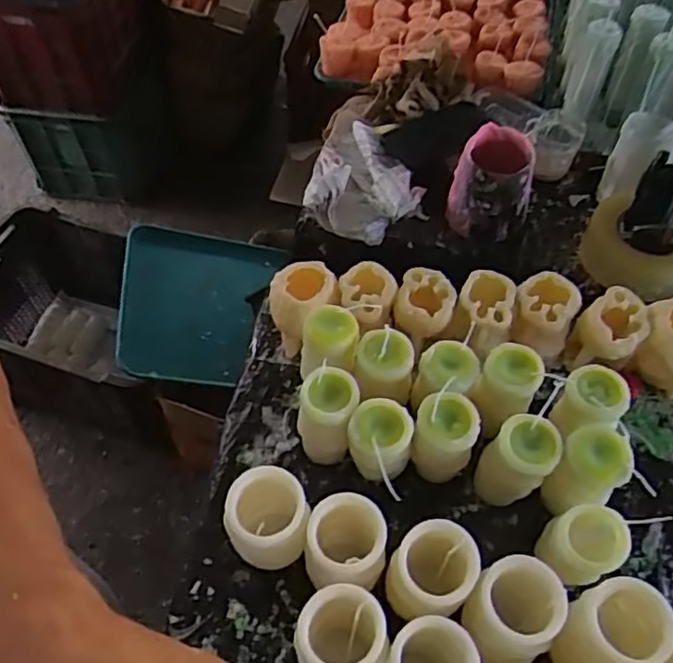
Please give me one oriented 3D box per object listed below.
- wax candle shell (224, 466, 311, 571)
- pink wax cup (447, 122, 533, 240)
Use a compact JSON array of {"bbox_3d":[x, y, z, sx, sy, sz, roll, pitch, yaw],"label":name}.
[{"bbox_3d":[-0.055,0.165,0.541,0.063,0.116,0.055,-4,53,-3],"label":"wax candle shell"},{"bbox_3d":[0.190,-0.181,0.794,0.094,0.102,0.085,14,54,10],"label":"pink wax cup"}]

